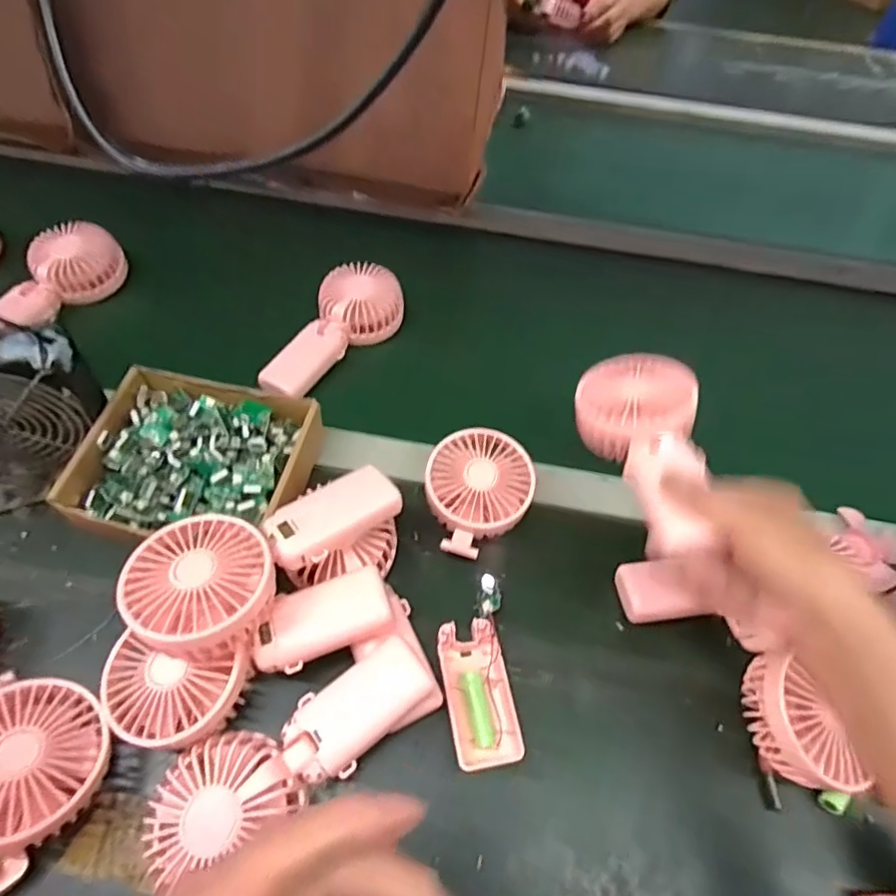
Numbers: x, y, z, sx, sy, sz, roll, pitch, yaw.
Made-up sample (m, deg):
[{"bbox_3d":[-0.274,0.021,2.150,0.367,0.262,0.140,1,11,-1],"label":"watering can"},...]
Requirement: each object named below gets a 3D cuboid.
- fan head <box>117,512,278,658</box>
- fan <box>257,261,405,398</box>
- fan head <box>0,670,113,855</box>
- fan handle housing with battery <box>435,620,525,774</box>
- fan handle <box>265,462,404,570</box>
[{"bbox_3d":[-0.159,0.090,0.369,0.086,0.052,0.086,2,55,-3],"label":"fan head"},{"bbox_3d":[-0.112,-0.119,0.574,0.087,0.050,0.169,19,56,8],"label":"fan"},{"bbox_3d":[-0.255,0.188,0.339,0.093,0.040,0.093,15,42,-14],"label":"fan head"},{"bbox_3d":[0.021,0.175,0.408,0.045,0.020,0.096,-7,56,-10],"label":"fan handle housing with battery"},{"bbox_3d":[-0.082,0.052,0.413,0.095,0.033,0.042,-34,64,-25],"label":"fan handle"}]

